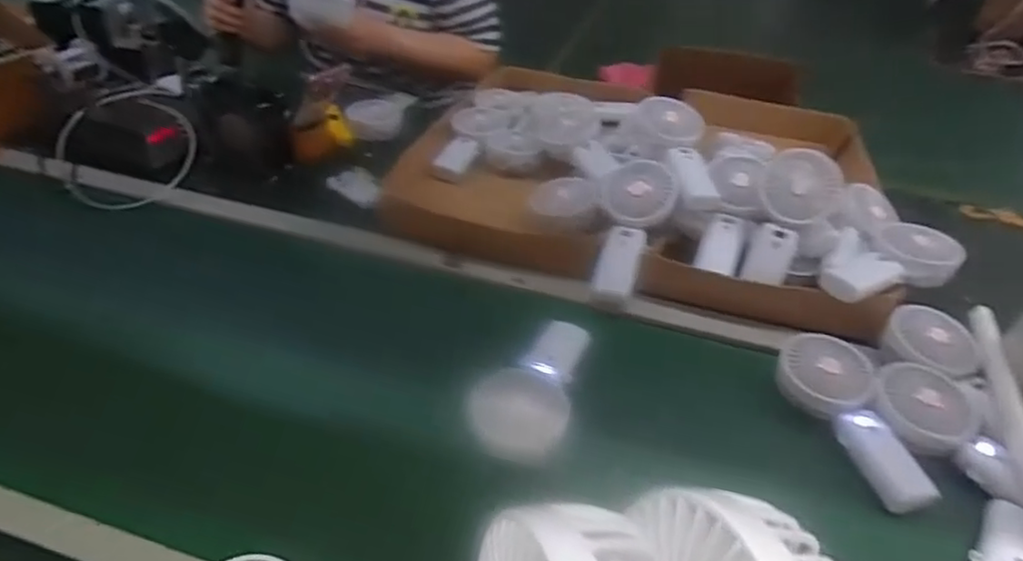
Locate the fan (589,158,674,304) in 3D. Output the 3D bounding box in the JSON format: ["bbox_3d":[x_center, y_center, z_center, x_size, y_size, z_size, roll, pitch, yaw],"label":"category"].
[{"bbox_3d":[0.143,-0.061,0.800,0.089,0.034,0.192,15,76,14],"label":"fan"}]

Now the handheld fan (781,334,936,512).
[{"bbox_3d":[0.330,0.136,0.632,0.080,0.057,0.181,-6,40,-11],"label":"handheld fan"}]

